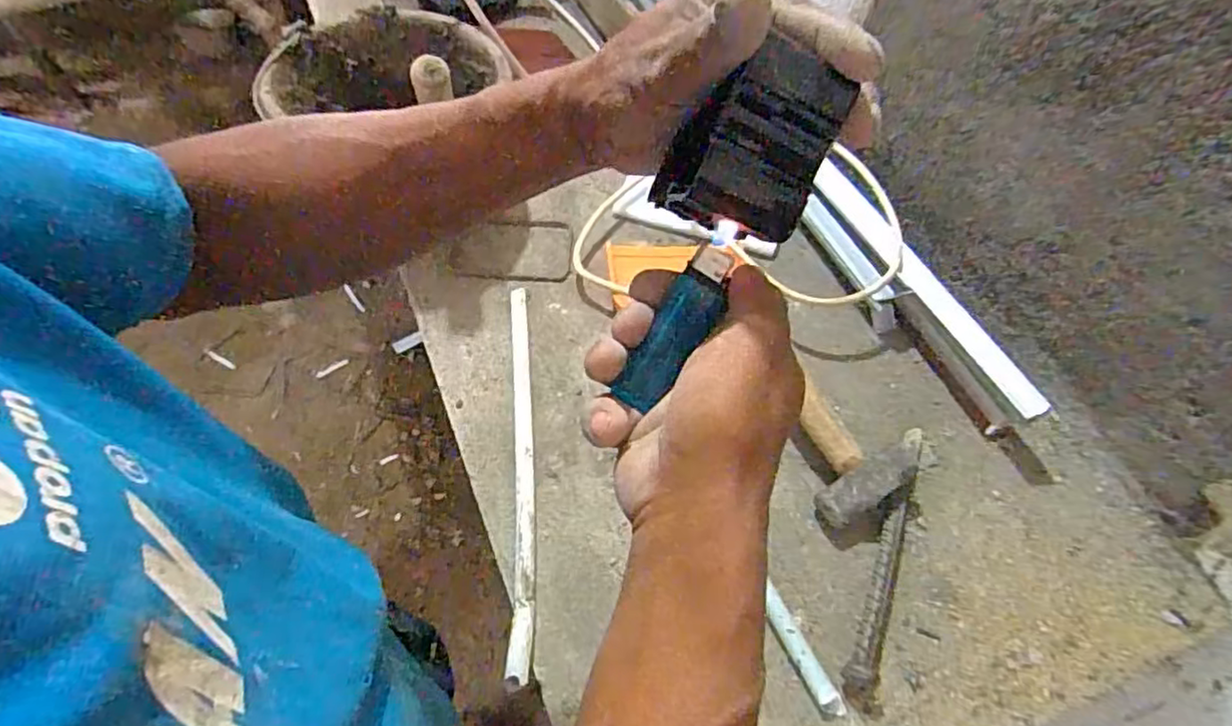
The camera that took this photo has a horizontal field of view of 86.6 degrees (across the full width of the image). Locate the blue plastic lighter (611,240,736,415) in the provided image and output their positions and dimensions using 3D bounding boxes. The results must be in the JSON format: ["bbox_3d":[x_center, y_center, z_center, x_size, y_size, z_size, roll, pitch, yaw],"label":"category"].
[{"bbox_3d":[0.027,-0.016,0.296,0.022,0.012,0.076,32,97,18],"label":"blue plastic lighter"}]

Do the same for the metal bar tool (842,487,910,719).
[{"bbox_3d":[0.225,0.198,0.557,0.031,0.034,0.180,19,57,10],"label":"metal bar tool"}]

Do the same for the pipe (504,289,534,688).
[{"bbox_3d":[-0.090,0.089,0.622,0.022,0.017,0.396,-2,56,-4],"label":"pipe"}]

